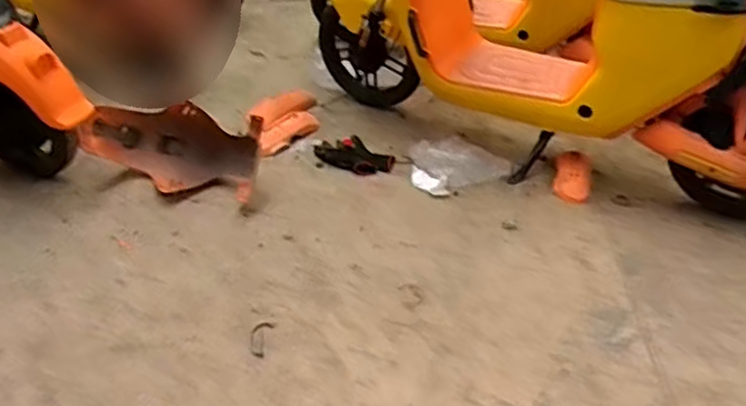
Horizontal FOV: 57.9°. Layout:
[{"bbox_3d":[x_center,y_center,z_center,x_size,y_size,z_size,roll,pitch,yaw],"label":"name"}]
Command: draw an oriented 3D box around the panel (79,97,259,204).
[{"bbox_3d":[-0.490,-0.132,1.704,0.415,0.188,0.196,11,32,8],"label":"panel"}]

